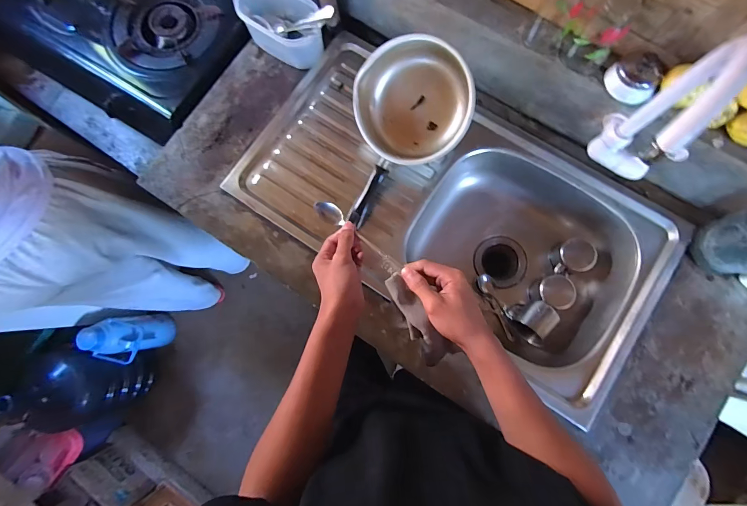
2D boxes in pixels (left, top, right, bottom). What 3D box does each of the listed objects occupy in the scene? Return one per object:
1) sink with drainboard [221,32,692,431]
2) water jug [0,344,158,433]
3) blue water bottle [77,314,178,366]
[{"bbox_3d":[0.142,-0.072,0.686,0.760,0.158,0.390,33,85,7],"label":"sink with drainboard"},{"bbox_3d":[-1.058,0.486,1.216,0.256,0.441,0.294,14,83,4],"label":"water jug"},{"bbox_3d":[-0.919,0.325,1.316,0.122,0.347,0.160,-2,82,2],"label":"blue water bottle"}]

